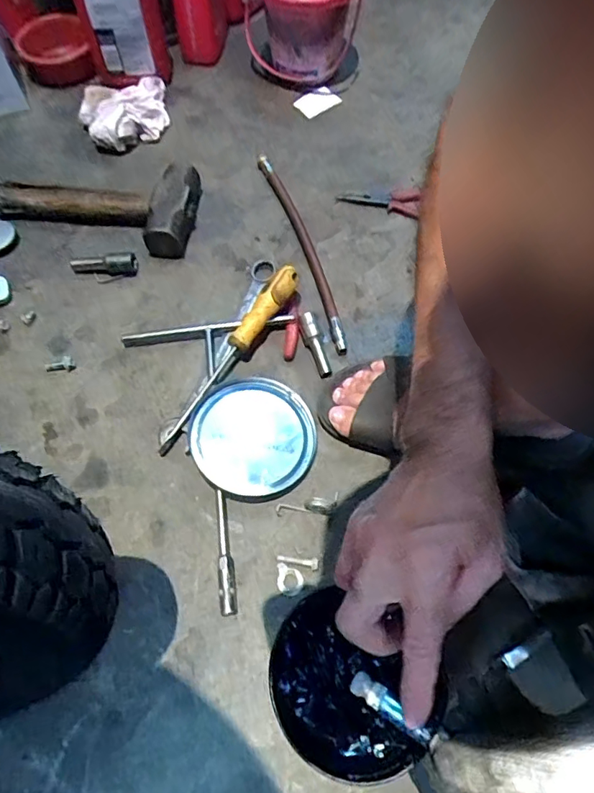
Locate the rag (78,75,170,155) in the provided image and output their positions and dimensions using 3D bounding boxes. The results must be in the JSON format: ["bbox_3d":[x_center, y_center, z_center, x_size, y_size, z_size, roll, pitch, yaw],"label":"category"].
[{"bbox_3d":[-0.246,-0.416,0.738,0.123,0.040,0.145,-20,65,-8],"label":"rag"}]

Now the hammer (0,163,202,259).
[{"bbox_3d":[-0.248,-0.262,0.667,0.253,0.042,0.133,14,65,8],"label":"hammer"}]

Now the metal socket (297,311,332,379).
[{"bbox_3d":[0.021,-0.057,0.579,0.021,0.020,0.080,-18,77,-7],"label":"metal socket"}]

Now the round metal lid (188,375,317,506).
[{"bbox_3d":[-0.043,0.043,0.531,0.121,0.019,0.122,-1,64,1],"label":"round metal lid"}]

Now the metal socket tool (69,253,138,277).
[{"bbox_3d":[-0.235,-0.158,0.629,0.079,0.018,0.023,-3,64,0],"label":"metal socket tool"}]

